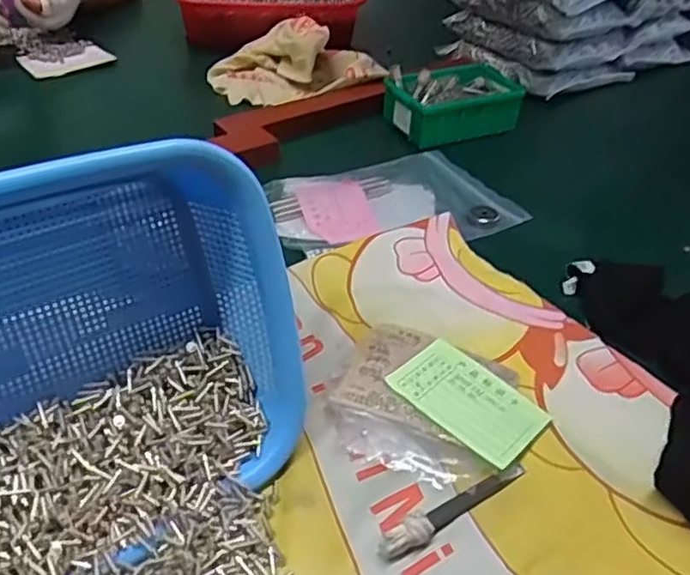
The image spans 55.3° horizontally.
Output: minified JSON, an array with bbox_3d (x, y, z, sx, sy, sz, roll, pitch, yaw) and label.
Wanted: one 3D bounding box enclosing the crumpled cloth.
[{"bbox_3d":[-0.067,-0.298,0.855,0.220,0.068,0.153,7,39,4],"label":"crumpled cloth"}]

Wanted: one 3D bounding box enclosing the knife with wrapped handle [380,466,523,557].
[{"bbox_3d":[0.064,0.125,0.380,0.106,0.016,0.015,-24,46,-30],"label":"knife with wrapped handle"}]

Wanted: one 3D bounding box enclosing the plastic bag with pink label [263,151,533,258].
[{"bbox_3d":[0.041,-0.086,0.647,0.225,0.017,0.149,-16,42,-22],"label":"plastic bag with pink label"}]

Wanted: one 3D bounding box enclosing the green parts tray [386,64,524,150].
[{"bbox_3d":[0.133,-0.216,0.781,0.151,0.060,0.098,-16,43,-23],"label":"green parts tray"}]

